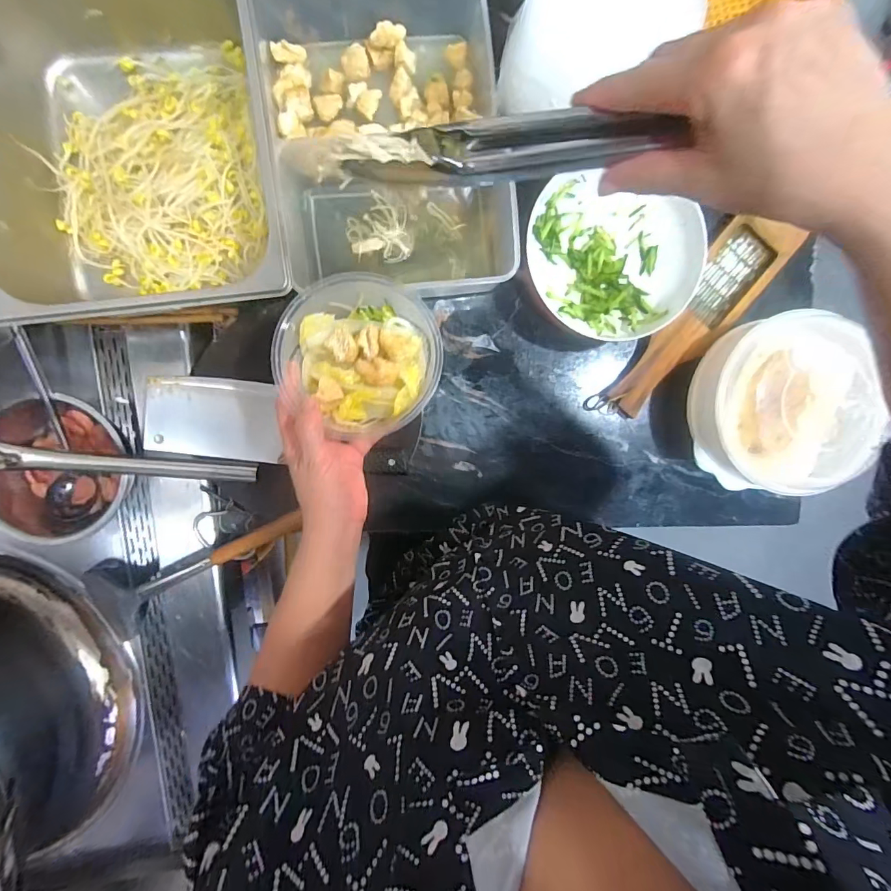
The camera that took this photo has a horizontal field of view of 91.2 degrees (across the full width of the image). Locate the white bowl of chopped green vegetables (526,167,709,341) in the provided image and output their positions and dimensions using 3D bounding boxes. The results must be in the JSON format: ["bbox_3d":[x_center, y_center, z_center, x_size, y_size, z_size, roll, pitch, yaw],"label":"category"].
[{"bbox_3d":[0.185,-0.212,0.497,0.193,0.053,0.173,23,95,-5],"label":"white bowl of chopped green vegetables"}]

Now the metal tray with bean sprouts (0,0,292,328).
[{"bbox_3d":[-0.283,-0.277,0.425,0.255,0.132,0.302,-5,96,-2],"label":"metal tray with bean sprouts"}]

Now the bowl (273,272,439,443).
[{"bbox_3d":[-0.071,-0.084,0.393,0.126,0.044,0.139,-43,96,3],"label":"bowl"}]

